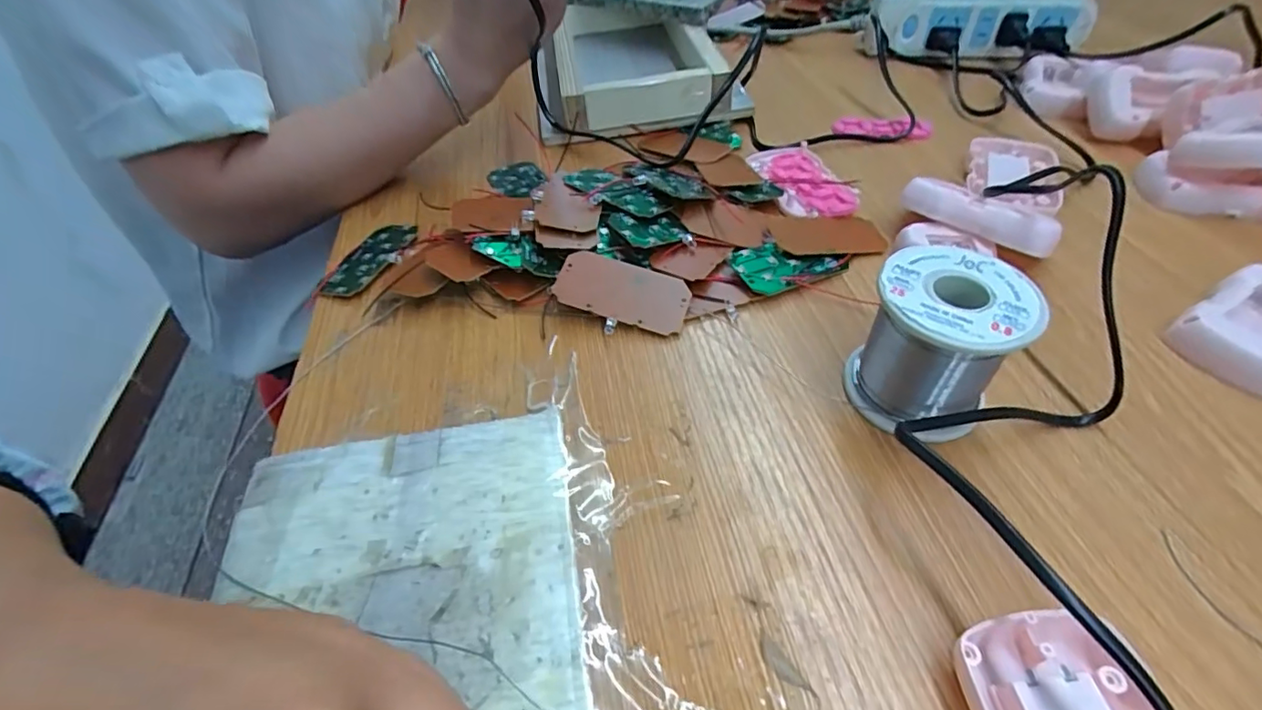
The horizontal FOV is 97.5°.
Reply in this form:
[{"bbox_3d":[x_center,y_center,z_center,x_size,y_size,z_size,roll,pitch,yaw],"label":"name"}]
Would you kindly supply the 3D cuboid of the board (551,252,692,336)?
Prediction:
[{"bbox_3d":[-0.005,-0.037,0.314,0.075,0.006,0.037,18,63,7],"label":"board"}]

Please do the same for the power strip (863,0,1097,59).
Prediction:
[{"bbox_3d":[0.323,-0.314,0.520,0.190,0.049,0.046,2,48,5],"label":"power strip"}]

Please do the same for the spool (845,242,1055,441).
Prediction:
[{"bbox_3d":[0.136,-0.004,0.249,0.059,0.065,0.057,-2,48,2],"label":"spool"}]

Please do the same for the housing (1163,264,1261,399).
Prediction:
[{"bbox_3d":[0.315,-0.014,0.276,0.078,0.020,0.051,-26,51,-19],"label":"housing"}]

